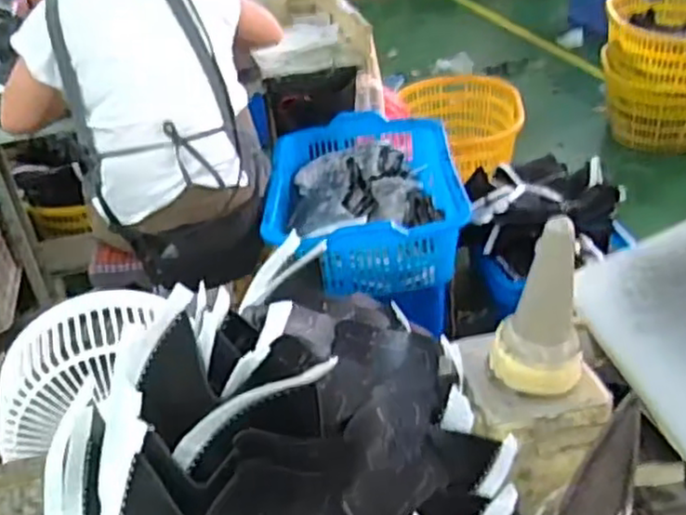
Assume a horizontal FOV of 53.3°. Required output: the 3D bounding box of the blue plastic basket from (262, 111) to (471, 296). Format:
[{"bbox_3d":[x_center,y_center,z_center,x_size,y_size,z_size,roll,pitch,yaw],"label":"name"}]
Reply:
[{"bbox_3d":[0.045,-0.135,1.510,0.392,0.157,0.511,-5,34,2],"label":"blue plastic basket"}]

